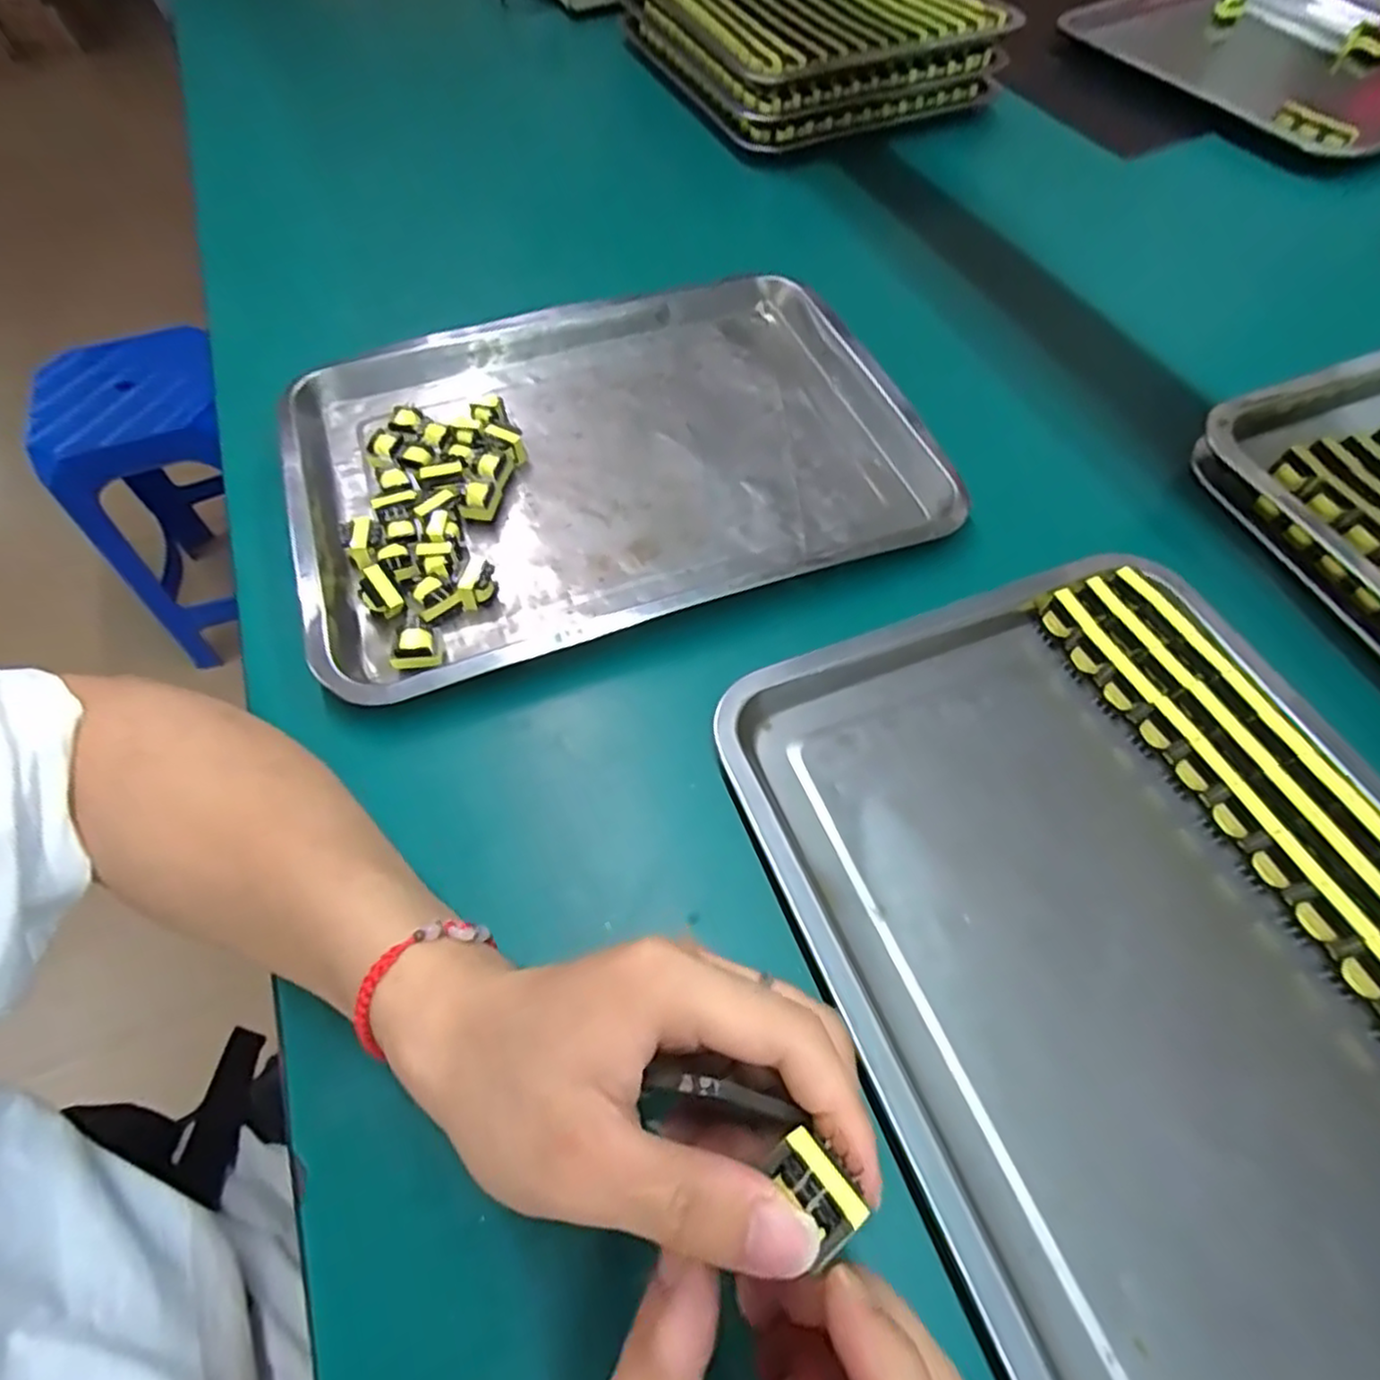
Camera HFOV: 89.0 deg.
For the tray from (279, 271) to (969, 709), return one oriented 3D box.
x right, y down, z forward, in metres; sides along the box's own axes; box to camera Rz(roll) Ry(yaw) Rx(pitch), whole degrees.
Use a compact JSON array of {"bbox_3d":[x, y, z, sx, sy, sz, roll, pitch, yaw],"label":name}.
[{"bbox_3d":[-0.047,-0.150,0.452,0.386,0.036,0.283,-19,60,-13],"label":"tray"}]

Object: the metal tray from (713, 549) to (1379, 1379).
[{"bbox_3d":[0.196,0.113,0.294,0.265,0.028,0.370,-20,61,-10],"label":"metal tray"}]

